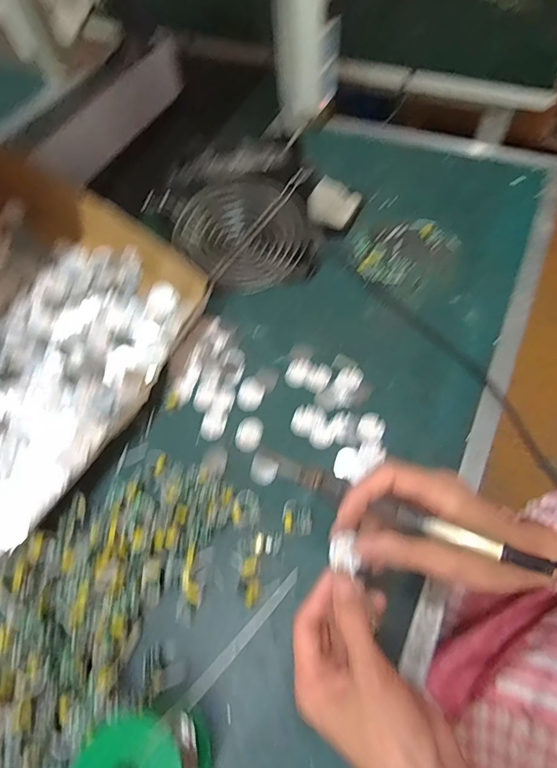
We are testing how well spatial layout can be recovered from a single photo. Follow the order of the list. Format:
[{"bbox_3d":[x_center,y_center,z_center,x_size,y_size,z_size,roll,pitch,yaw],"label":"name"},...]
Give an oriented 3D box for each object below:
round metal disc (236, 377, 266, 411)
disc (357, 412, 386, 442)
[{"bbox_3d":[-0.029,0.010,0.438,0.028,0.004,0.037,13,62,11],"label":"round metal disc"},{"bbox_3d":[0.091,0.041,0.408,0.025,0.004,0.030,16,63,13],"label":"disc"}]

